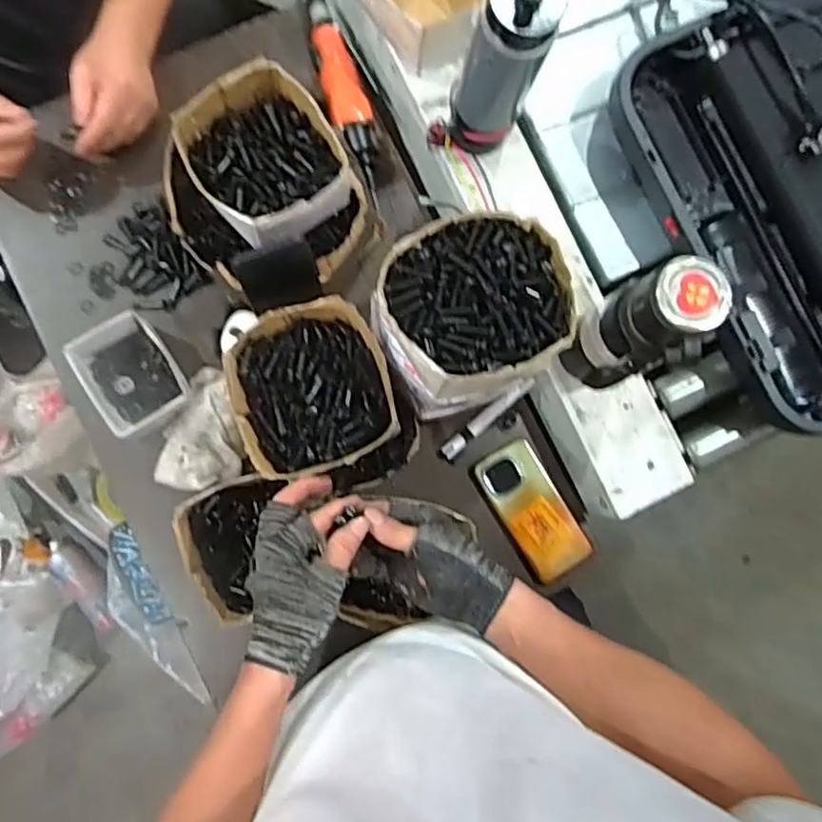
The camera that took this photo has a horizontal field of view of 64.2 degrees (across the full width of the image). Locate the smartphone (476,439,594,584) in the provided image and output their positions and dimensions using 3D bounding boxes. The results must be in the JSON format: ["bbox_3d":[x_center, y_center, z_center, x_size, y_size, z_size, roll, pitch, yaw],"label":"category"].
[{"bbox_3d":[0.148,0.121,0.796,0.080,0.015,0.165,-31,88,-8],"label":"smartphone"}]

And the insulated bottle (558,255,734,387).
[{"bbox_3d":[0.213,-0.076,0.649,0.085,0.251,0.078,1,85,-6],"label":"insulated bottle"}]

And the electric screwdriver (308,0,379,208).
[{"bbox_3d":[-0.085,-0.398,0.806,0.050,0.037,0.306,-21,87,-4],"label":"electric screwdriver"}]

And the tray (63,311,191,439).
[{"bbox_3d":[-0.312,-0.040,0.743,0.096,0.065,0.128,-33,88,-5],"label":"tray"}]

